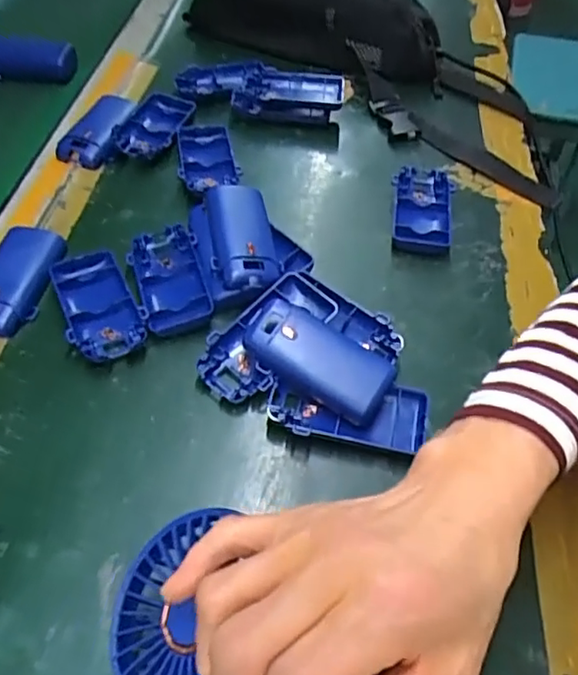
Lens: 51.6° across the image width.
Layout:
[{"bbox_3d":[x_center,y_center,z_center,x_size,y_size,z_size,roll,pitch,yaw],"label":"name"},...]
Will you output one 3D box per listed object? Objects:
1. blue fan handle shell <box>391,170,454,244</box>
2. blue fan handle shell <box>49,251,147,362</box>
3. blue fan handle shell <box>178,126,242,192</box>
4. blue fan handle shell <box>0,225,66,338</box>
[{"bbox_3d":[0.108,-0.106,0.487,0.048,0.015,0.089,11,51,4],"label":"blue fan handle shell"},{"bbox_3d":[-0.129,-0.022,0.407,0.047,0.016,0.094,-19,55,-18],"label":"blue fan handle shell"},{"bbox_3d":[-0.072,-0.156,0.517,0.047,0.015,0.093,-8,53,-11],"label":"blue fan handle shell"},{"bbox_3d":[-0.193,-0.042,0.419,0.050,0.014,0.095,9,51,2],"label":"blue fan handle shell"}]

